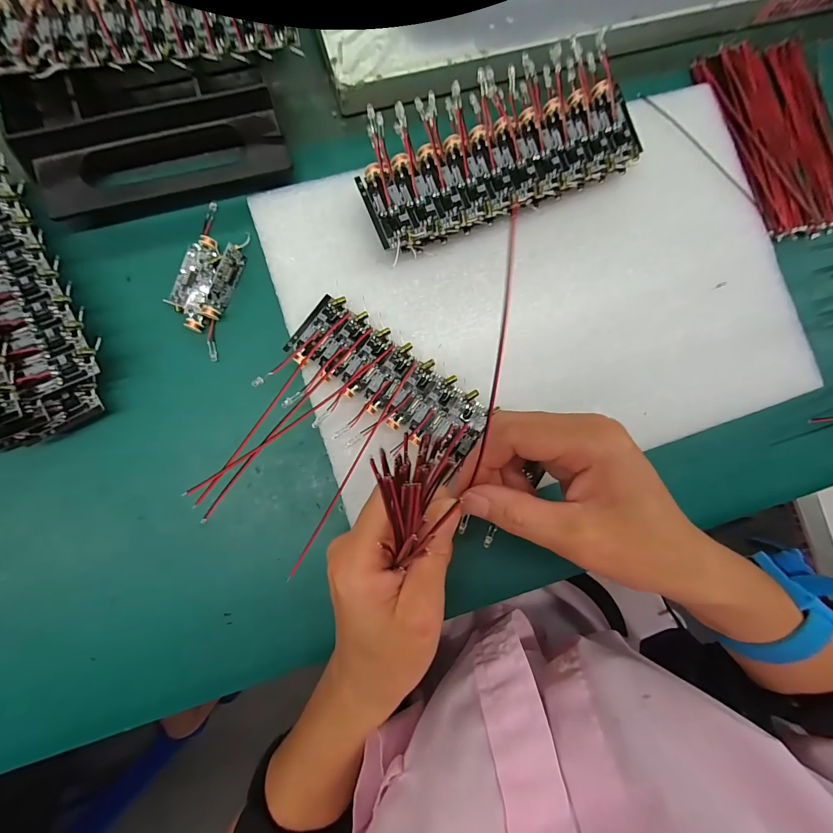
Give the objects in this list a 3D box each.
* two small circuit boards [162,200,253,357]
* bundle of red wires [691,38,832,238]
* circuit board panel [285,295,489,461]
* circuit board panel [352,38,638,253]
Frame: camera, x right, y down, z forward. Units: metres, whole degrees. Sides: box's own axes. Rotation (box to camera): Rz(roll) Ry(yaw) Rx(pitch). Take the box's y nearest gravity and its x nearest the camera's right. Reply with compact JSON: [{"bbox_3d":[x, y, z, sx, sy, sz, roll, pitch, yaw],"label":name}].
[{"bbox_3d":[-0.122,-0.082,0.223,0.029,0.015,0.088,14,86,-5],"label":"two small circuit boards"},{"bbox_3d":[0.257,-0.195,0.265,0.087,0.009,0.136,-19,90,-6],"label":"bundle of red wires"},{"bbox_3d":[-0.014,-0.021,0.218,0.117,0.007,0.045,32,85,-3],"label":"circuit board panel"},{"bbox_3d":[0.046,-0.153,0.222,0.164,0.032,0.071,-26,87,-6],"label":"circuit board panel"}]

